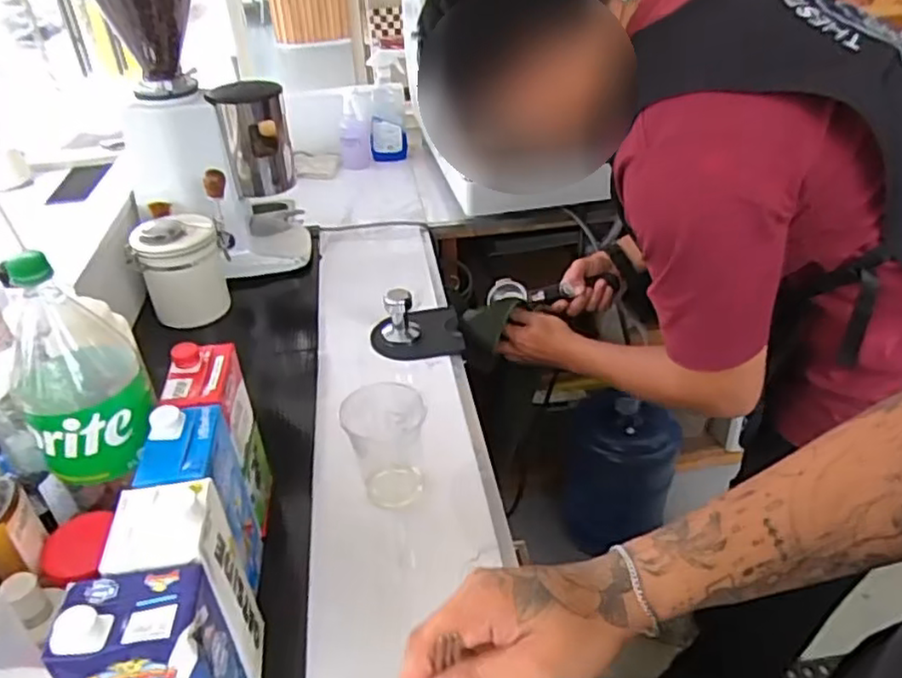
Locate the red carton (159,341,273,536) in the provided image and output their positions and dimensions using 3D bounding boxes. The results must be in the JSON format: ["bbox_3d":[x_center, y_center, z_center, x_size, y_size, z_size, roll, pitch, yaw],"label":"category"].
[{"bbox_3d":[-0.239,0.102,0.714,0.064,0.186,0.099,-7,34,-5],"label":"red carton"}]

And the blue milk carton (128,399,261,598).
[{"bbox_3d":[-0.228,0.155,0.634,0.067,0.184,0.102,-7,34,-6],"label":"blue milk carton"}]

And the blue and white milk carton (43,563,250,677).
[{"bbox_3d":[-0.209,0.251,0.507,0.095,0.189,0.065,-6,34,-5],"label":"blue and white milk carton"}]

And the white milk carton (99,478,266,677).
[{"bbox_3d":[-0.212,0.208,0.566,0.083,0.186,0.084,-1,34,3],"label":"white milk carton"}]

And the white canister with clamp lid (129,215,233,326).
[{"bbox_3d":[-0.427,-0.113,1.104,0.112,0.166,0.127,-1,34,3],"label":"white canister with clamp lid"}]

